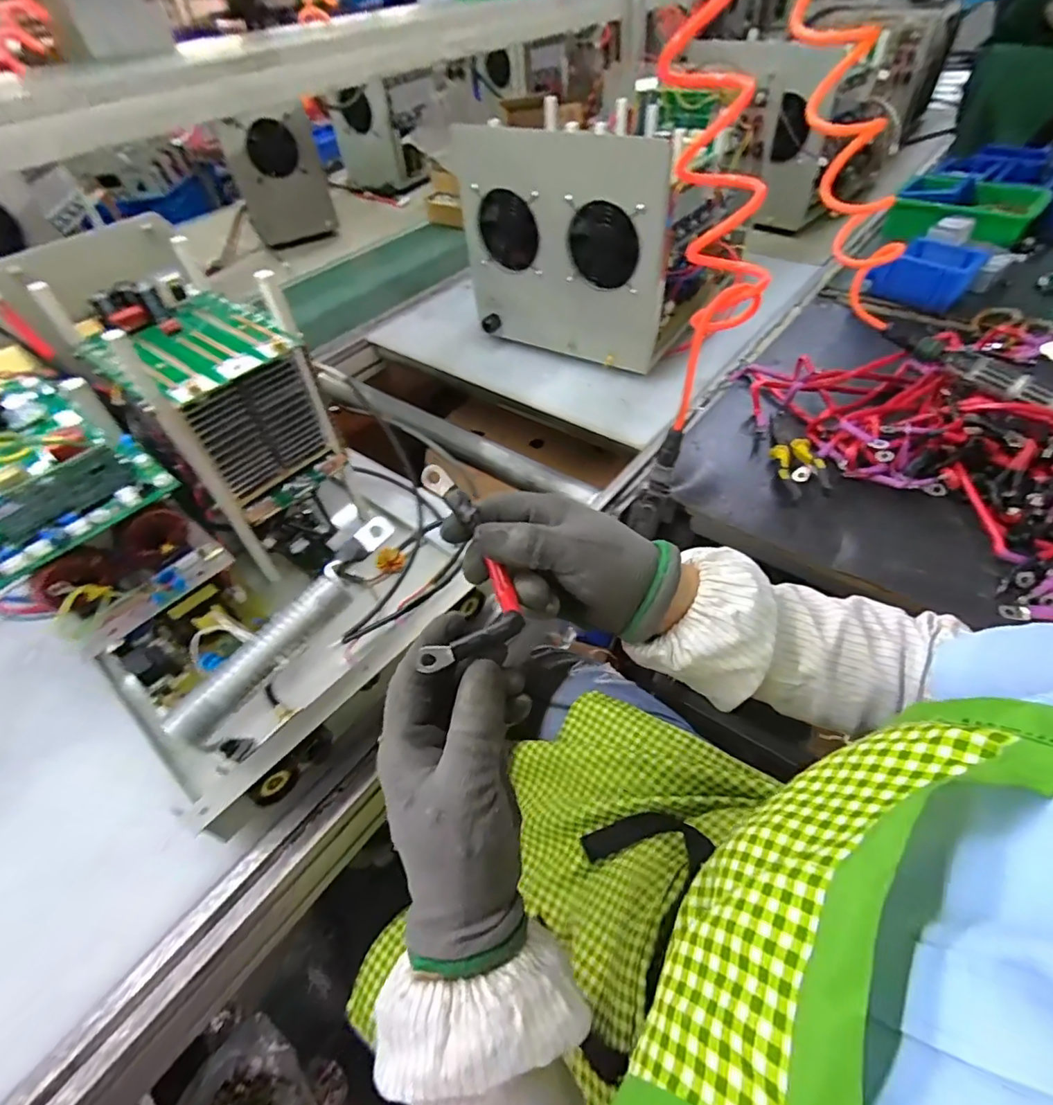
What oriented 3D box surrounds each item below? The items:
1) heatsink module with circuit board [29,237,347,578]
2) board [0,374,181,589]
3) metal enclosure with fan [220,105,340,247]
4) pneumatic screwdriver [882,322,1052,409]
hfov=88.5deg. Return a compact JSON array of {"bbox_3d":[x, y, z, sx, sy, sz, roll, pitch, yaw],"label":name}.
[{"bbox_3d":[-0.307,-0.155,0.539,0.196,0.191,0.136,30,58,27],"label":"heatsink module with circuit board"},{"bbox_3d":[-0.375,-0.072,0.397,0.221,0.040,0.125,30,57,27],"label":"board"},{"bbox_3d":[-0.570,-0.867,1.286,0.202,0.234,0.069,-22,51,-14],"label":"metal enclosure with fan"},{"bbox_3d":[0.566,-0.234,0.676,0.040,0.026,0.232,-29,53,-19],"label":"pneumatic screwdriver"}]

